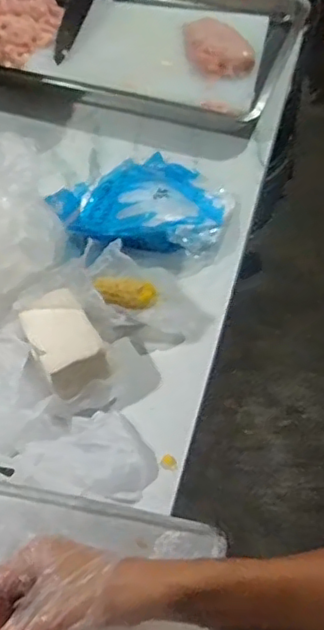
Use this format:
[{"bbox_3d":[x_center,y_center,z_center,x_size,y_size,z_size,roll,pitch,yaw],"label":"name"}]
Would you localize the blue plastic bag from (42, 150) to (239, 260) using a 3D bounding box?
[{"bbox_3d":[-0.012,-0.150,0.735,0.192,0.039,0.178,17,53,14],"label":"blue plastic bag"}]

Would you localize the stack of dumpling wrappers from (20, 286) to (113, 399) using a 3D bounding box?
[{"bbox_3d":[-0.092,0.026,0.572,0.068,0.055,0.092,-30,56,-21],"label":"stack of dumpling wrappers"}]

